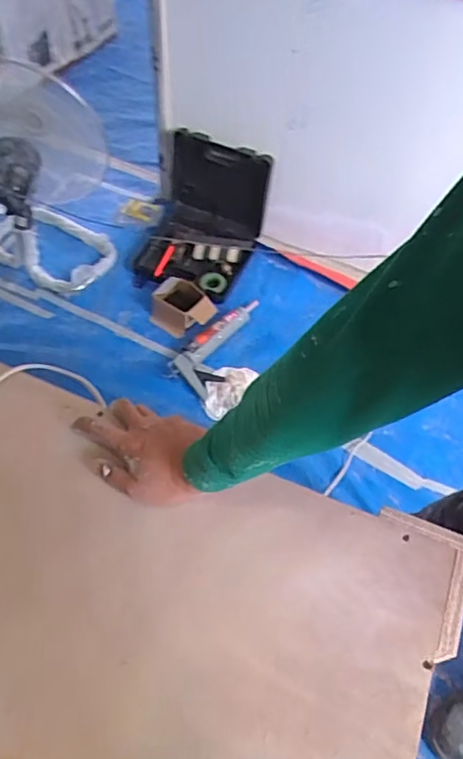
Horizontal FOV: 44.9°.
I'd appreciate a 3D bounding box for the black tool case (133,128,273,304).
[{"bbox_3d":[-0.100,-0.504,1.728,0.358,0.278,0.410,15,57,7],"label":"black tool case"}]

